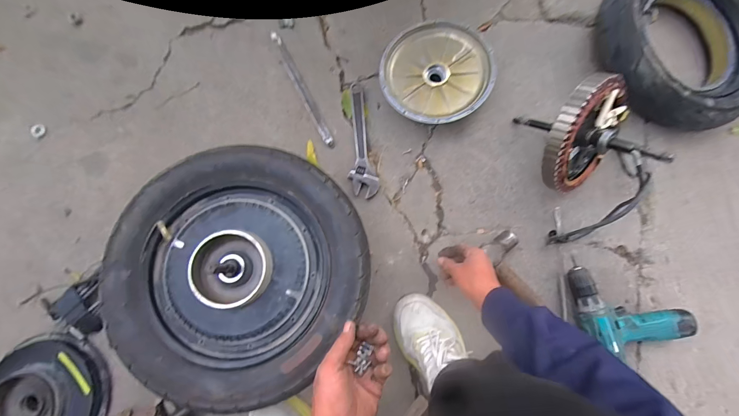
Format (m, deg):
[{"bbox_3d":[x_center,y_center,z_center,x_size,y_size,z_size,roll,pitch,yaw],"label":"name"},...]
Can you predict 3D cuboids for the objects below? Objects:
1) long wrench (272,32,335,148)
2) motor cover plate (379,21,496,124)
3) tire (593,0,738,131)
[{"bbox_3d":[-0.144,-0.254,0.690,0.021,0.011,0.285,-27,80,-2],"label":"long wrench"},{"bbox_3d":[0.134,-0.273,0.669,0.213,0.062,0.212,0,80,2],"label":"motor cover plate"},{"bbox_3d":[0.631,-0.329,0.652,0.309,0.080,0.348,-13,83,-3],"label":"tire"}]

